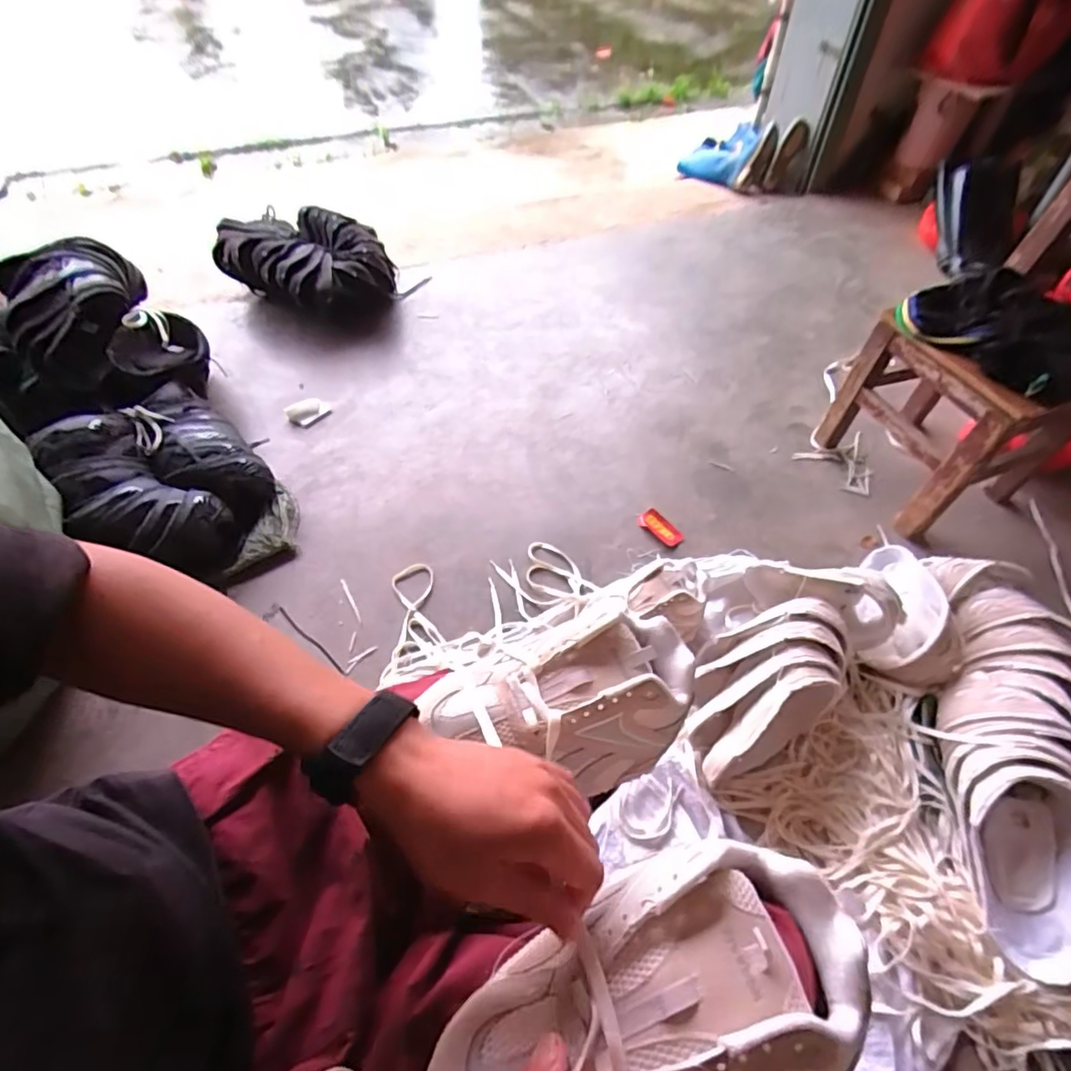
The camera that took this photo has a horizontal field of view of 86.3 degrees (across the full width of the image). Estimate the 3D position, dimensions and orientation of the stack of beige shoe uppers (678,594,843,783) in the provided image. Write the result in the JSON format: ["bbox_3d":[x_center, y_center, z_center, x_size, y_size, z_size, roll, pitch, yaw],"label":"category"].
[{"bbox_3d":[0.341,0.216,0.859,0.297,0.127,0.172,-24,55,-17],"label":"stack of beige shoe uppers"}]

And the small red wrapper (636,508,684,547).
[{"bbox_3d":[0.246,-0.015,1.117,0.046,0.012,0.095,-38,60,-25],"label":"small red wrapper"}]

